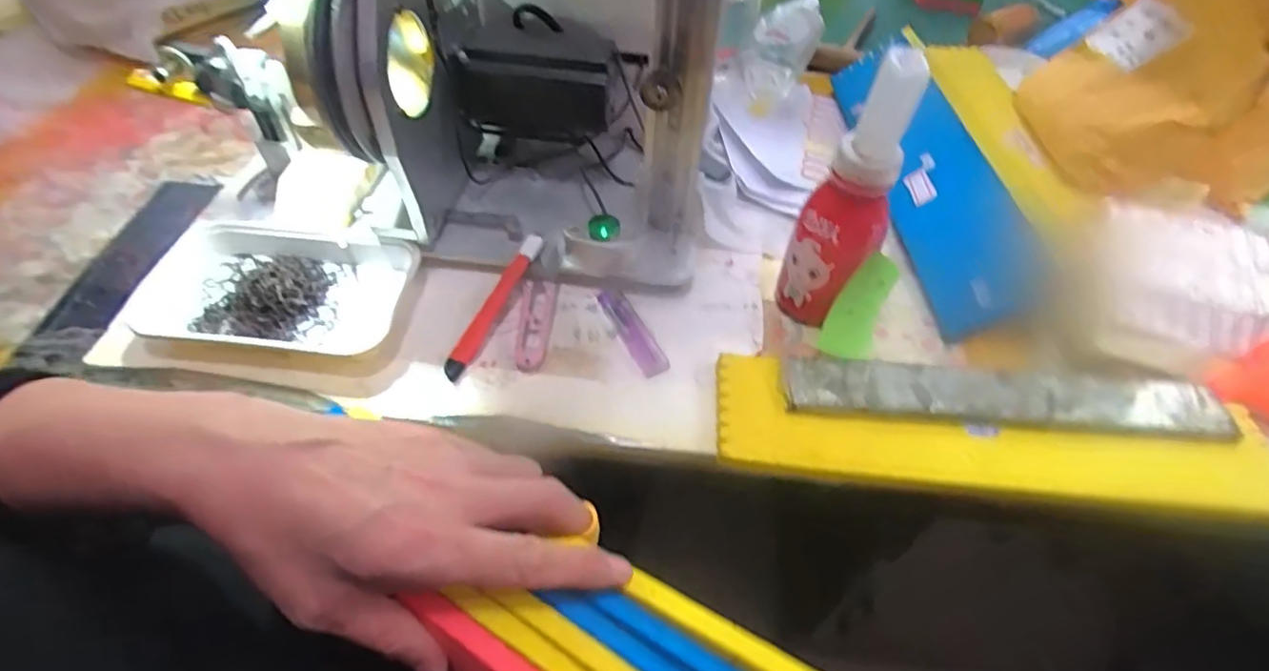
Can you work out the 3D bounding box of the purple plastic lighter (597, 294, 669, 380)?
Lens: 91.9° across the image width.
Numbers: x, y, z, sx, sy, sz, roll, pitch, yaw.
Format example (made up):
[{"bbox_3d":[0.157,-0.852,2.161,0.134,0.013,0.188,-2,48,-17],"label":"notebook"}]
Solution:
[{"bbox_3d":[0.000,-0.003,0.426,0.020,0.013,0.076,-21,56,-18],"label":"purple plastic lighter"}]

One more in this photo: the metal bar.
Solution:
[{"bbox_3d":[0.231,0.039,0.386,0.267,0.006,0.040,4,55,2],"label":"metal bar"}]

